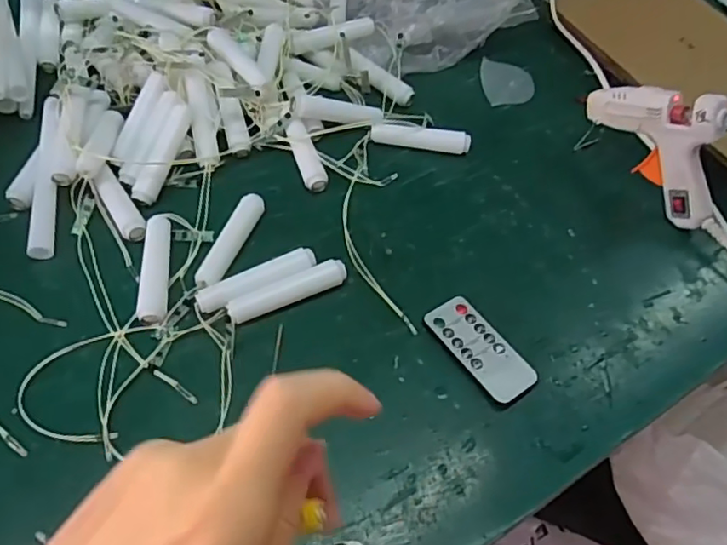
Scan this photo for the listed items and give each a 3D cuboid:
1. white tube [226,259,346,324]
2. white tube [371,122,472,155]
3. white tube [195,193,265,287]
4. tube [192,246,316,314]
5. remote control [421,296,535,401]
[{"bbox_3d":[-0.054,0.014,0.425,0.087,0.017,0.017,-20,58,-19],"label":"white tube"},{"bbox_3d":[0.052,-0.123,0.542,0.089,0.021,0.016,8,53,0],"label":"white tube"},{"bbox_3d":[-0.100,-0.024,0.447,0.017,0.015,0.089,17,53,7],"label":"white tube"},{"bbox_3d":[-0.077,0.006,0.428,0.087,0.015,0.021,-25,59,-22],"label":"tube"},{"bbox_3d":[0.081,0.053,0.415,0.038,0.006,0.083,-29,61,-24],"label":"remote control"}]

